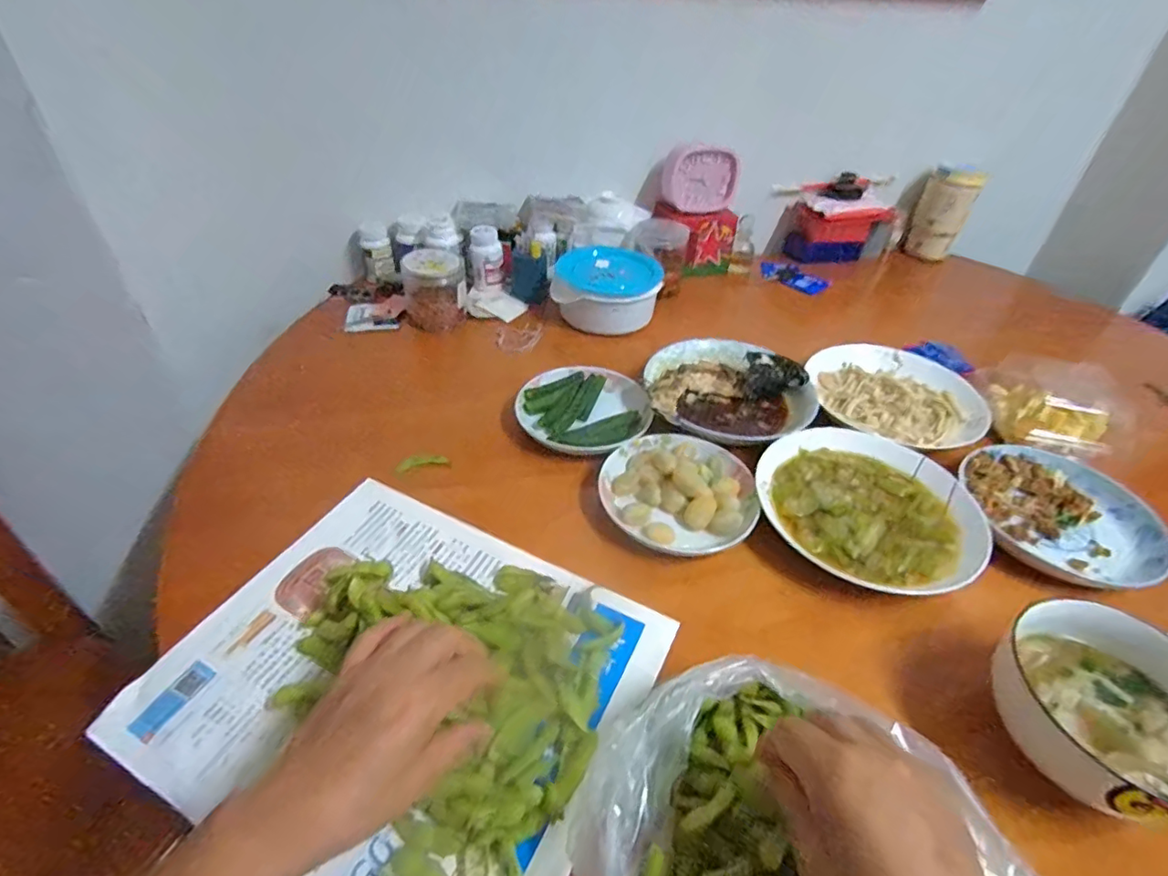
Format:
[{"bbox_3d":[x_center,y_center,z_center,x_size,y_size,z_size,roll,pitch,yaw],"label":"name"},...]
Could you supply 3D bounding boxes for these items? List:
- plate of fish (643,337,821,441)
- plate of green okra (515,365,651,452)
[{"bbox_3d":[0.173,-0.059,0.677,0.188,0.061,0.197,2,41,-2],"label":"plate of fish"},{"bbox_3d":[0.005,-0.037,0.655,0.148,0.023,0.139,2,41,-2],"label":"plate of green okra"}]

